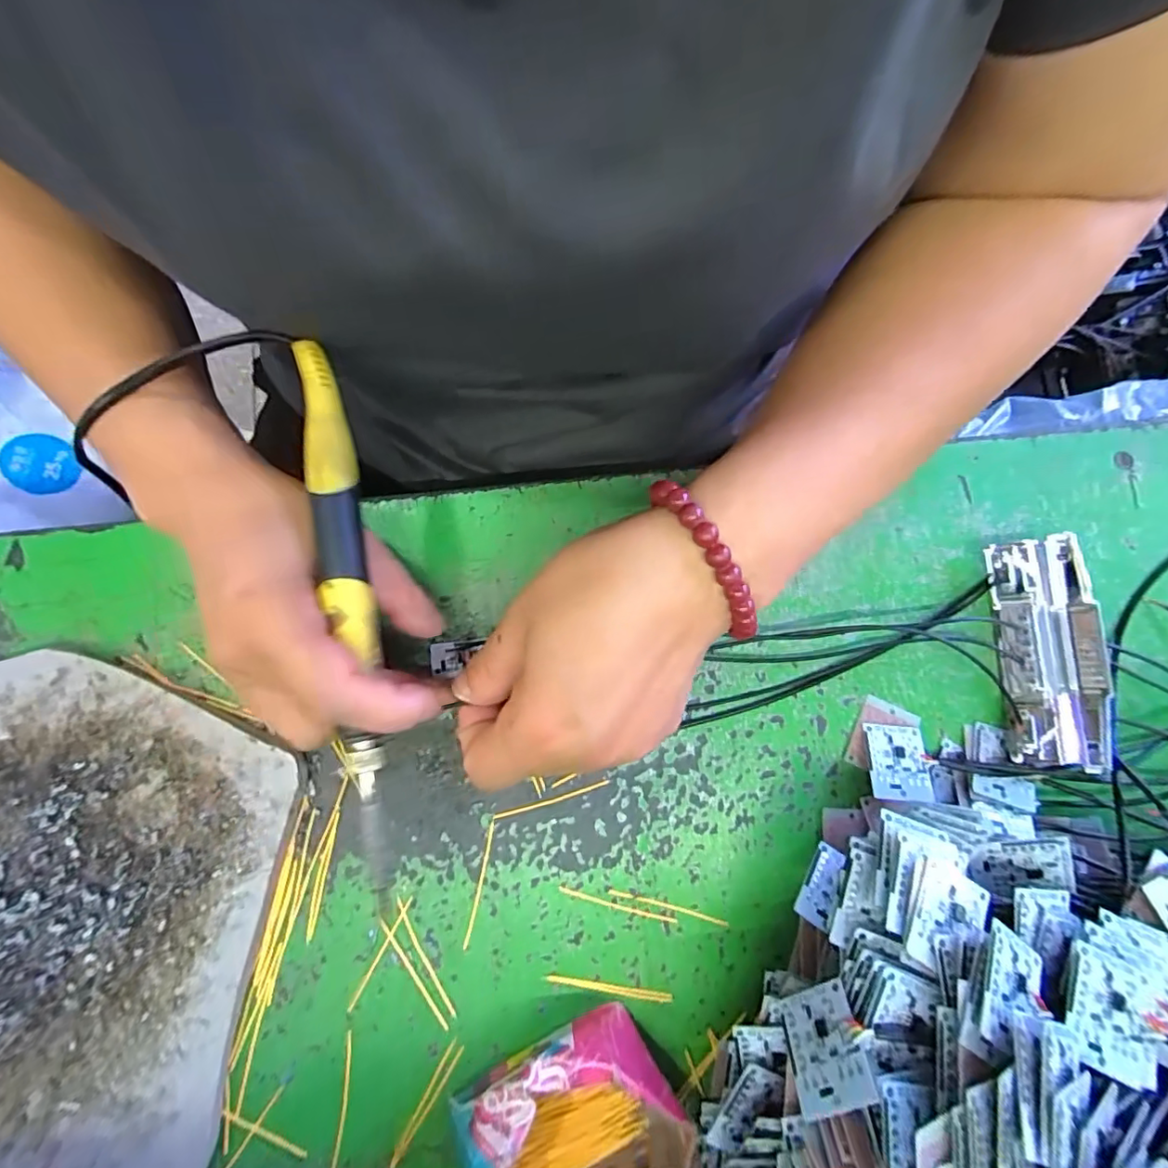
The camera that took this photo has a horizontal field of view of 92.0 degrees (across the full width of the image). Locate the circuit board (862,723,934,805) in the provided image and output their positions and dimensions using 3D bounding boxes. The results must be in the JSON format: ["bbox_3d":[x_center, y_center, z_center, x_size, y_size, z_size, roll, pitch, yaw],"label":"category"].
[{"bbox_3d":[0.137,0.078,0.246,0.024,0.004,0.032,0,59,6],"label":"circuit board"}]

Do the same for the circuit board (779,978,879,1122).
[{"bbox_3d":[0.076,0.147,0.179,0.004,0.032,0.025,39,116,-19],"label":"circuit board"}]

